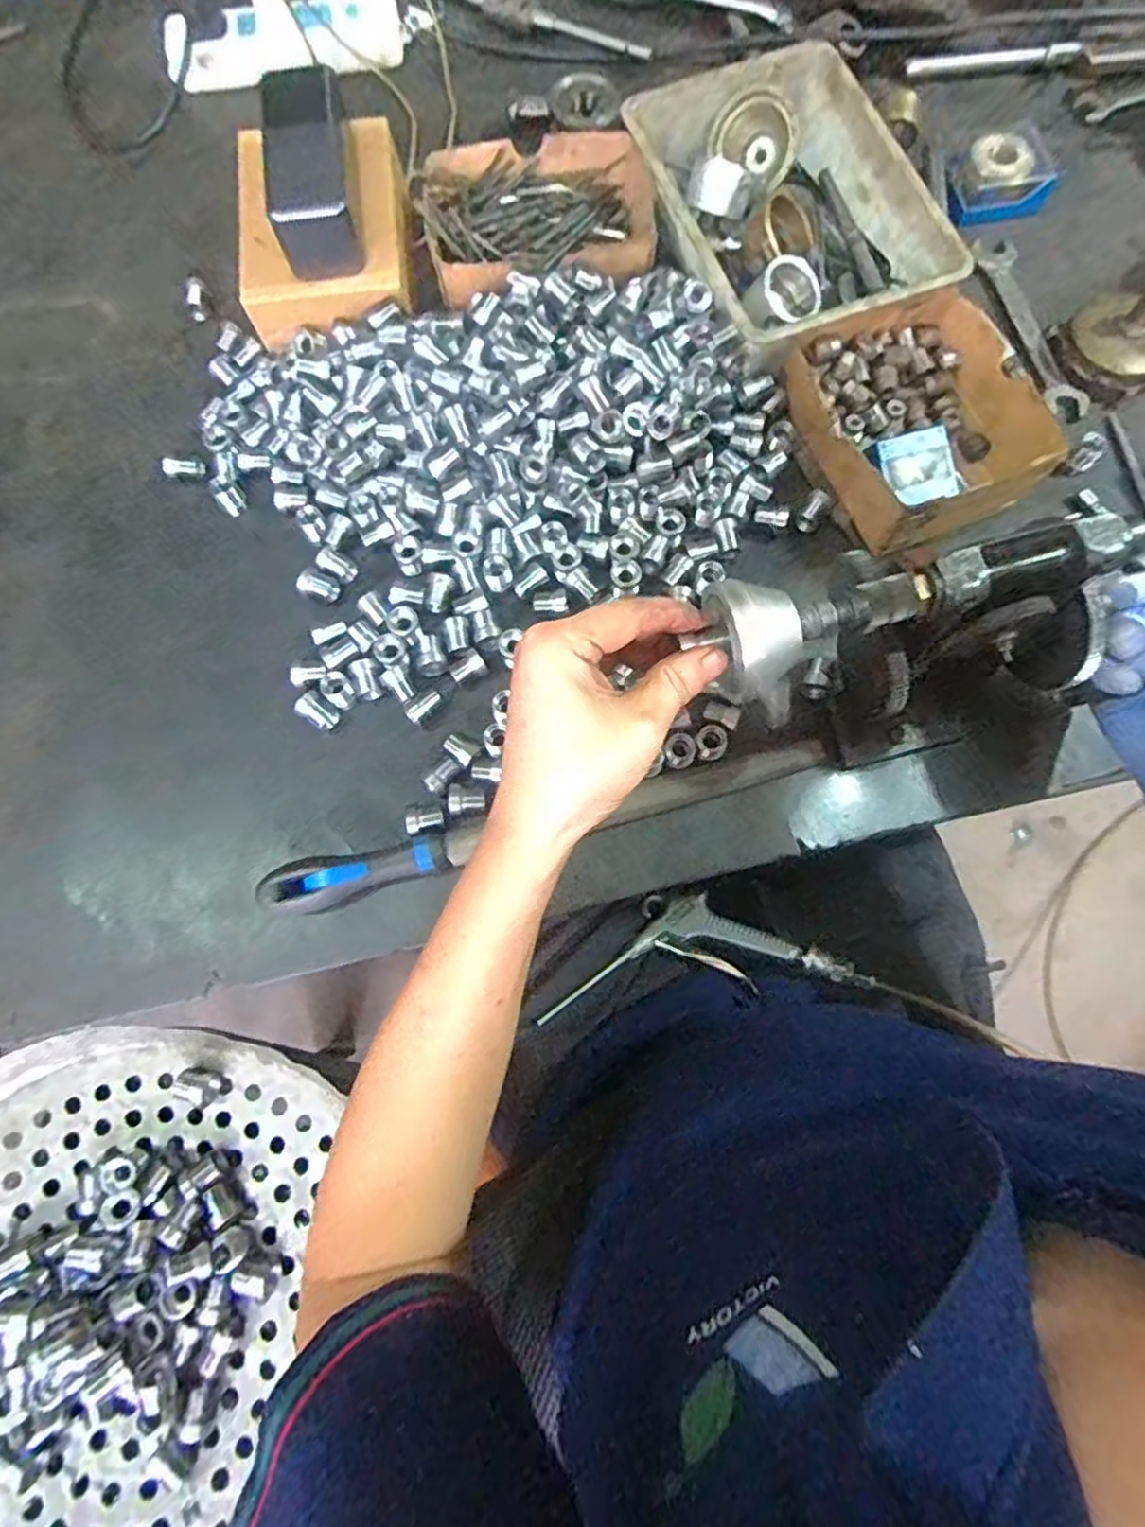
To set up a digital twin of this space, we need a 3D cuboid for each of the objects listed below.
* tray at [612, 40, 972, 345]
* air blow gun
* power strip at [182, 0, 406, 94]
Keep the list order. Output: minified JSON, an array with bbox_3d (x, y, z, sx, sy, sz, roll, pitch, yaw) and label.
[{"bbox_3d":[0.158,-0.417,0.528,0.171,0.063,0.243,-20,75,-4],"label":"tray"},{"bbox_3d":[0.100,0.144,0.548,0.237,0.019,0.089,-7,55,2],"label":"air blow gun"},{"bbox_3d":[-0.255,-0.644,0.628,0.207,0.037,0.072,-18,75,-4],"label":"power strip"}]

